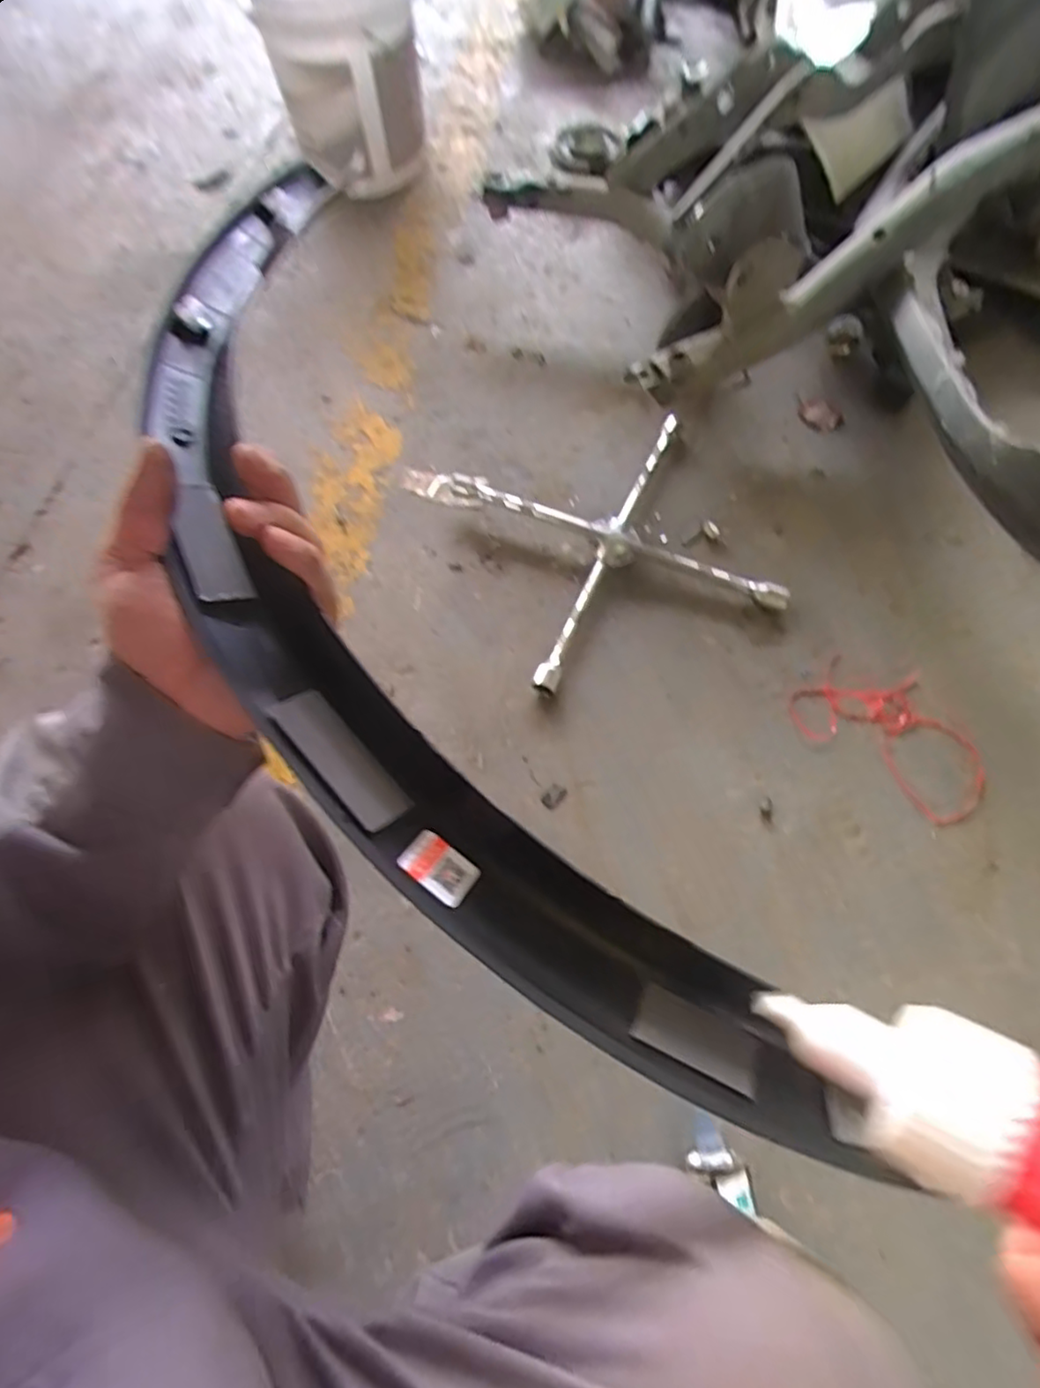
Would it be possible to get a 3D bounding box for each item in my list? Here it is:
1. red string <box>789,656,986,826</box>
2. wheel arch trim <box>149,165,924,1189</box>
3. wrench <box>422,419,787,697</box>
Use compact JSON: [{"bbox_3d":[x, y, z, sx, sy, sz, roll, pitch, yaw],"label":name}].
[{"bbox_3d":[0.425,0.035,0.717,0.204,0.013,0.144,38,72,21],"label":"red string"},{"bbox_3d":[-0.069,-0.054,0.318,0.155,0.053,0.615,-32,75,-11],"label":"wheel arch trim"},{"bbox_3d":[0.095,-0.201,0.811,0.362,0.035,0.354,-21,67,-6],"label":"wrench"}]

